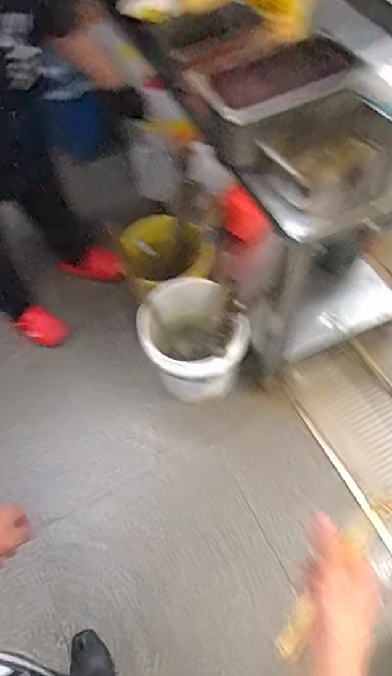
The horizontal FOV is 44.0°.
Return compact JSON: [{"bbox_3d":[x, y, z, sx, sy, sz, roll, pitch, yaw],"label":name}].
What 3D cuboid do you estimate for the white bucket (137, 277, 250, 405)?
[{"bbox_3d":[-0.010,0.011,1.411,0.267,0.298,0.271,-1,59,2],"label":"white bucket"}]

